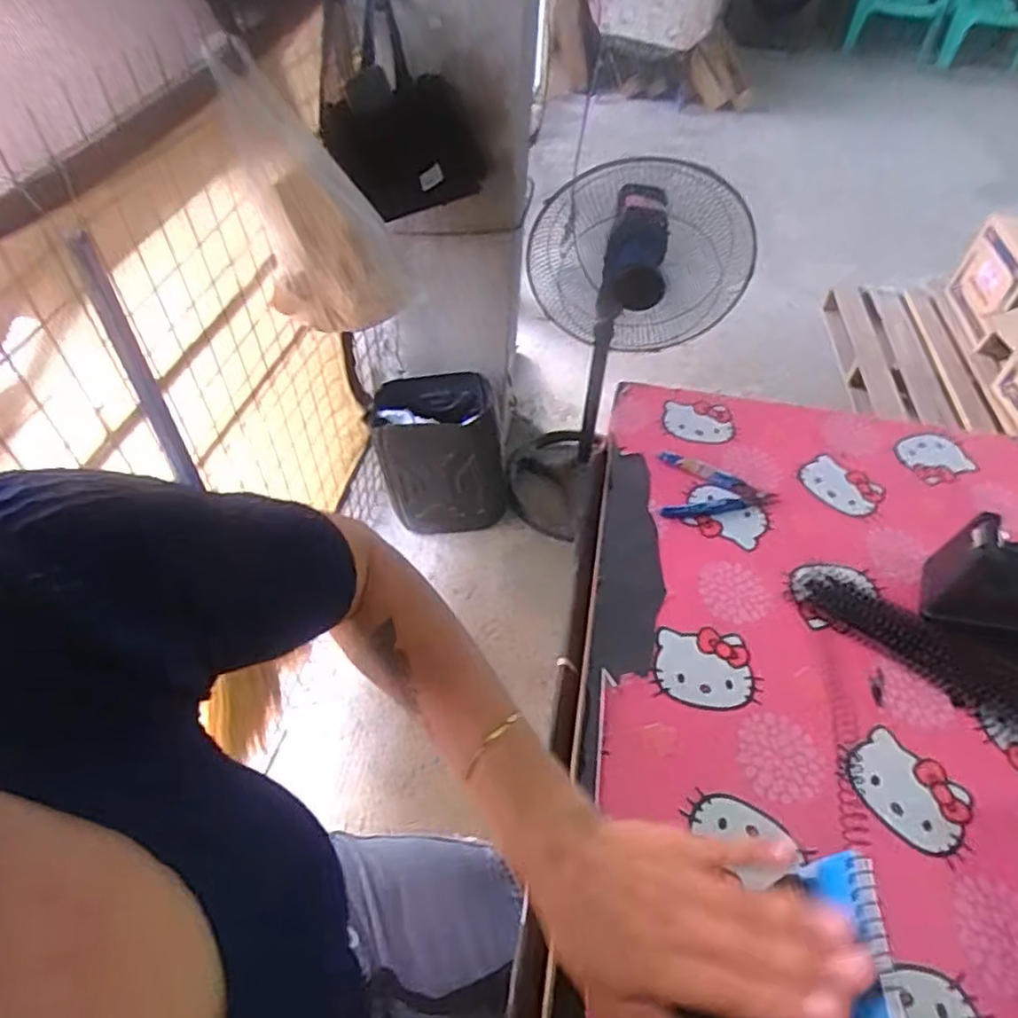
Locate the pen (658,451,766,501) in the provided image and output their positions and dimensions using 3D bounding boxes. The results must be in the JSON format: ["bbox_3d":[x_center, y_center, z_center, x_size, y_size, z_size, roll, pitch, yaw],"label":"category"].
[{"bbox_3d":[0.206,-0.033,0.684,0.109,0.014,0.017,24,52,18],"label":"pen"}]

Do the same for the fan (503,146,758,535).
[{"bbox_3d":[0.233,-0.363,1.531,0.420,0.848,0.428,1,48,-2],"label":"fan"}]

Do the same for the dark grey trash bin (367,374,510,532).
[{"bbox_3d":[-0.166,-0.141,1.648,0.304,0.342,0.242,1,48,-2],"label":"dark grey trash bin"}]

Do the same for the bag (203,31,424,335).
[{"bbox_3d":[-0.275,-0.446,0.979,0.266,0.362,0.136,10,49,7],"label":"bag"}]

